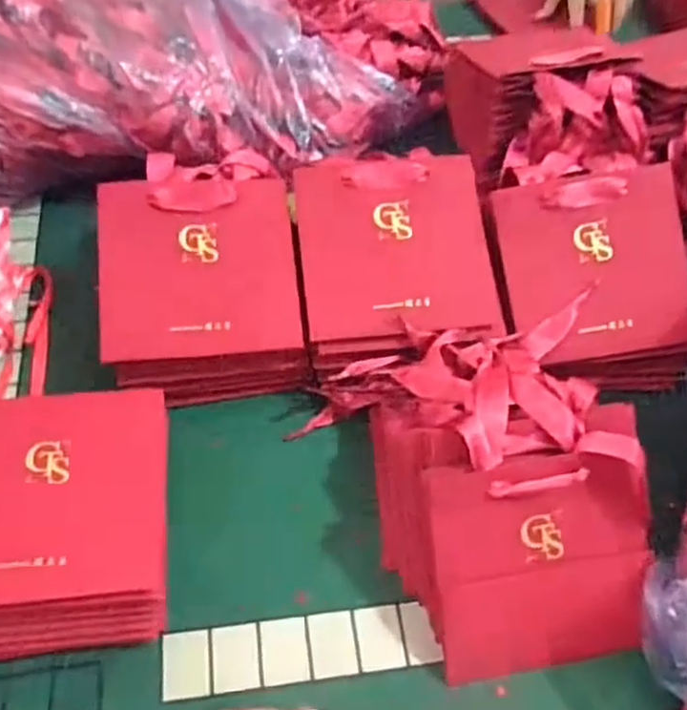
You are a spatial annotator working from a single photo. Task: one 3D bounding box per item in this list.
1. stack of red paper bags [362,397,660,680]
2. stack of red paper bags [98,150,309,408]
[{"bbox_3d":[0.110,0.101,0.459,0.157,0.096,0.178,-5,55,-8],"label":"stack of red paper bags"},{"bbox_3d":[-0.108,-0.062,0.529,0.140,0.043,0.191,-6,75,-13],"label":"stack of red paper bags"}]

